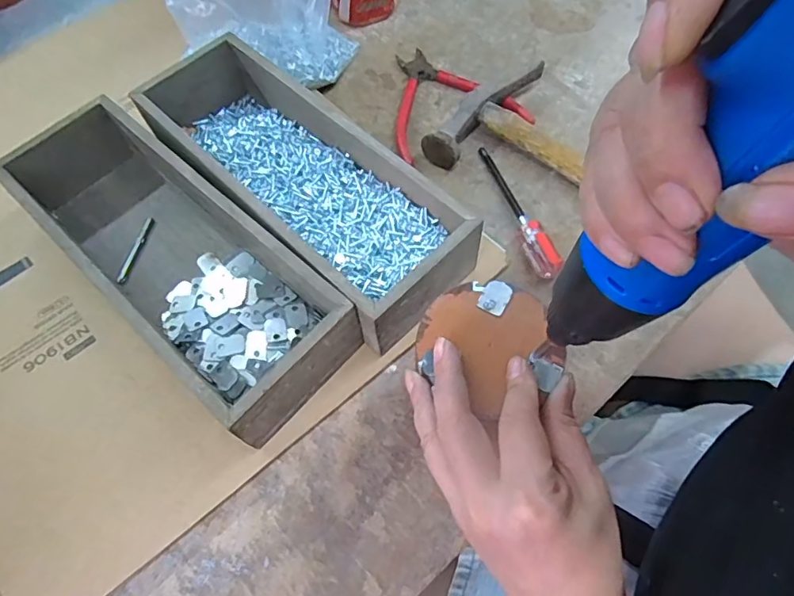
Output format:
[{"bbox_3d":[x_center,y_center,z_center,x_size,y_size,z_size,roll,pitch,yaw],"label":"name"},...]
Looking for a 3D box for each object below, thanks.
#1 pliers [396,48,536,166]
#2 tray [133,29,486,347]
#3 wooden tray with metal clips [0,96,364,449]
[{"bbox_3d":[0.045,-0.191,0.481,0.122,0.017,0.128,-17,65,-8],"label":"pliers"},{"bbox_3d":[-0.077,-0.087,0.396,0.285,0.077,0.101,40,71,18],"label":"tray"},{"bbox_3d":[-0.165,-0.035,0.372,0.295,0.072,0.097,40,71,18],"label":"wooden tray with metal clips"}]

